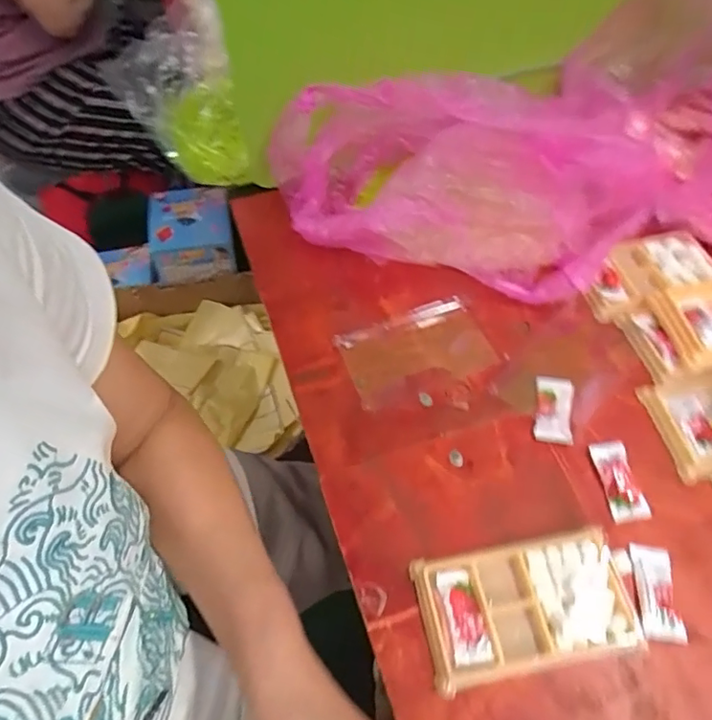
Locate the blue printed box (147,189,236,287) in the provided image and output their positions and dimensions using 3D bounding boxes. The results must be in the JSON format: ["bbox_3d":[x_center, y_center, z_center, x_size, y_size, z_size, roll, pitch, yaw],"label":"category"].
[{"bbox_3d":[-0.305,-0.241,1.053,0.158,0.103,0.166,-8,55,-4],"label":"blue printed box"}]

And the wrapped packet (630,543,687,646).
[{"bbox_3d":[0.205,0.158,0.371,0.027,0.004,0.061,5,56,5],"label":"wrapped packet"}]

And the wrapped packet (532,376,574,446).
[{"bbox_3d":[0.164,0.040,0.453,0.030,0.008,0.061,10,56,9],"label":"wrapped packet"}]

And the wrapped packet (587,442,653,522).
[{"bbox_3d":[0.201,0.092,0.416,0.027,0.004,0.062,-6,55,-2],"label":"wrapped packet"}]

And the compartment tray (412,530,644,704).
[{"bbox_3d":[0.113,0.164,0.366,0.135,0.013,0.077,-9,55,-5],"label":"compartment tray"}]

